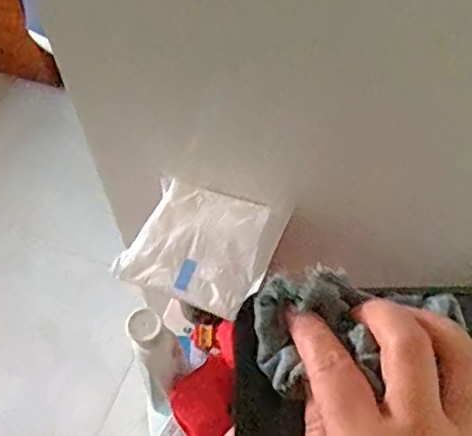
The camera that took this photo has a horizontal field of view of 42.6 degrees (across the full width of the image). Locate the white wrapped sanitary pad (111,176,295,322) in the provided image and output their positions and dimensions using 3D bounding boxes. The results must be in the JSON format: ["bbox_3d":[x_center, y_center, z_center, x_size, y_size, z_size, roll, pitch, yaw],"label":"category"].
[{"bbox_3d":[-0.027,0.021,0.527,0.121,0.016,0.110,18,60,14],"label":"white wrapped sanitary pad"}]

